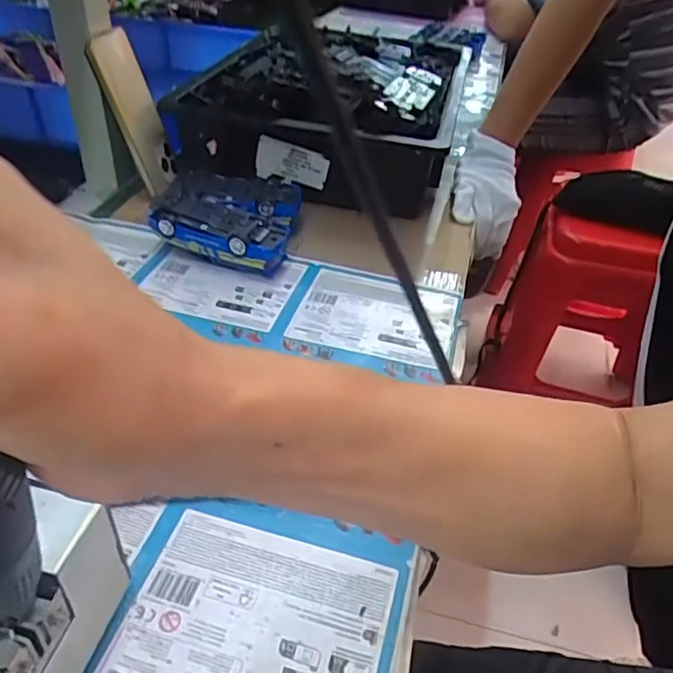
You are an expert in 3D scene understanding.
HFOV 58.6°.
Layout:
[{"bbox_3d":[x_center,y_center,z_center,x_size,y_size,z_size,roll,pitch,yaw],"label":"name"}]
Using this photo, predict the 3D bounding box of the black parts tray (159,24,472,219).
[{"bbox_3d":[-0.014,-0.271,0.729,0.314,0.112,0.276,9,39,8],"label":"black parts tray"}]

